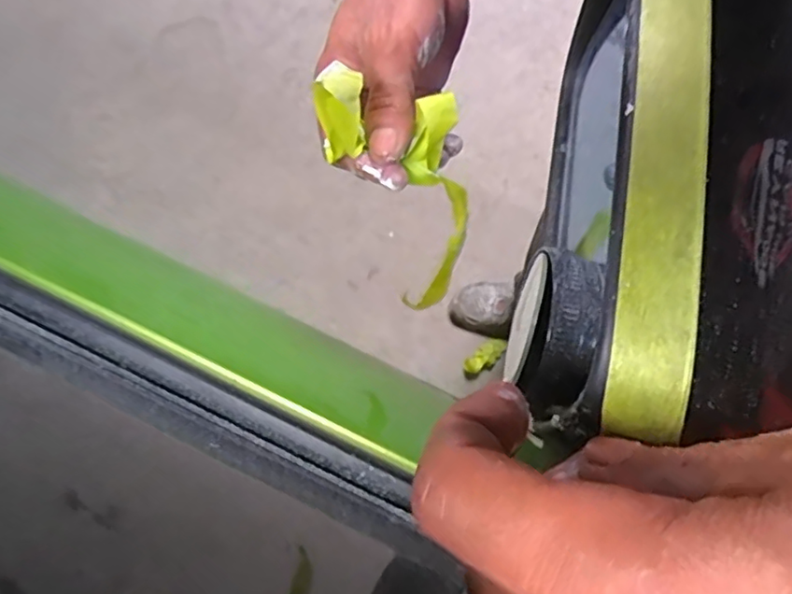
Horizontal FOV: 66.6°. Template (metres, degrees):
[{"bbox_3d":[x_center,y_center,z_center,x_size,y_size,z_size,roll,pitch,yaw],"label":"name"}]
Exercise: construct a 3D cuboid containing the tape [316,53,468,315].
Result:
[{"bbox_3d":[0.010,-0.060,0.340,0.063,0.168,0.043,-46,43,-12],"label":"tape"}]

